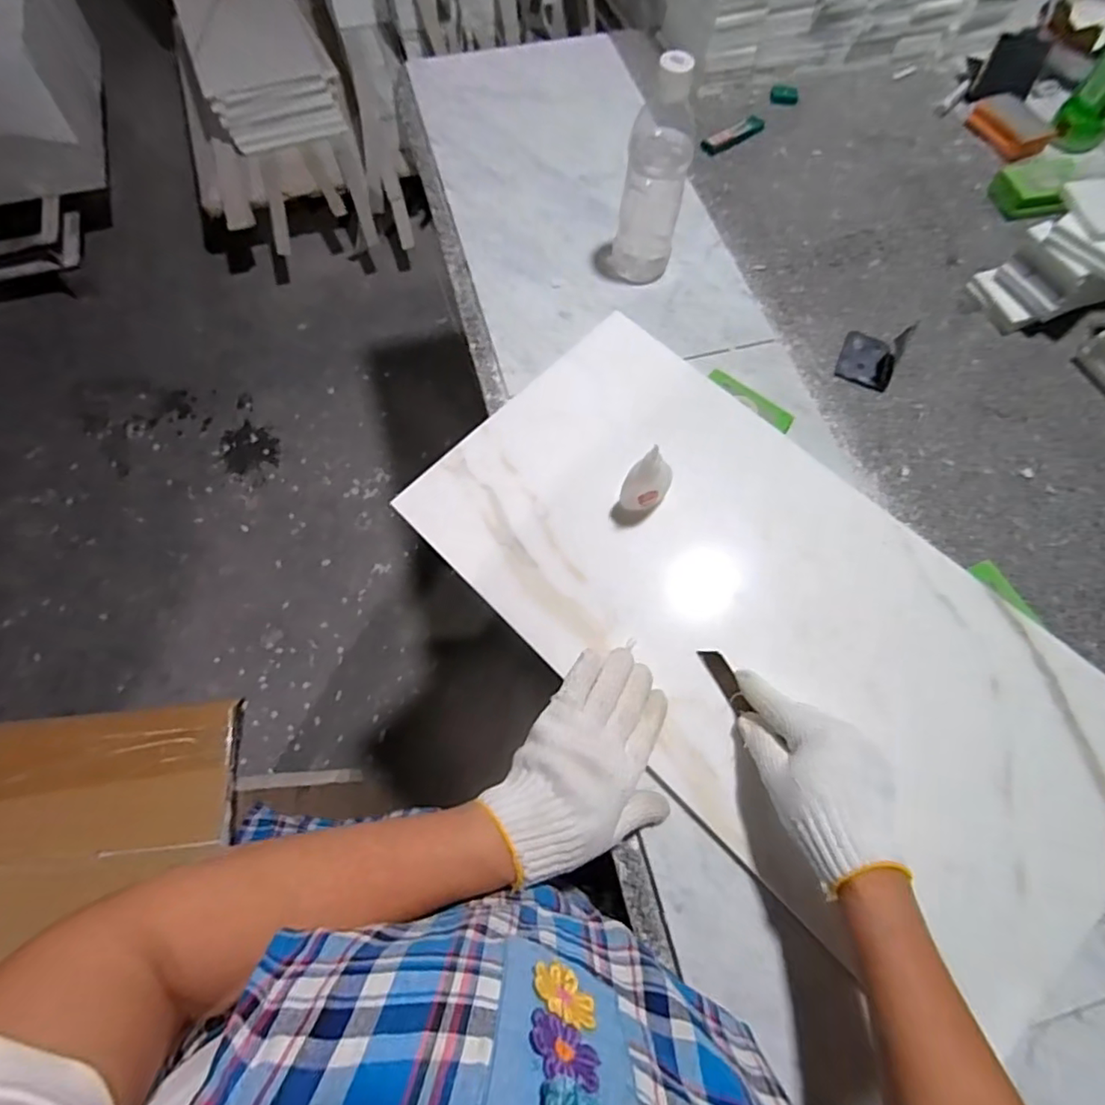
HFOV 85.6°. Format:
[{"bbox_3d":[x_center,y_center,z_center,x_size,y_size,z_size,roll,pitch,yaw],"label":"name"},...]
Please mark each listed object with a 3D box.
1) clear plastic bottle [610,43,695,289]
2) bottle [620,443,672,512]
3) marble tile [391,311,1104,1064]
[{"bbox_3d":[0.104,-0.375,0.608,0.062,0.203,0.055,11,66,2],"label":"clear plastic bottle"},{"bbox_3d":[0.082,-0.063,0.503,0.030,0.082,0.041,32,69,14],"label":"bottle"},{"bbox_3d":[0.179,0.055,0.501,0.600,0.019,0.304,42,75,15],"label":"marble tile"}]

